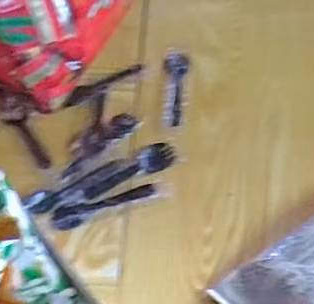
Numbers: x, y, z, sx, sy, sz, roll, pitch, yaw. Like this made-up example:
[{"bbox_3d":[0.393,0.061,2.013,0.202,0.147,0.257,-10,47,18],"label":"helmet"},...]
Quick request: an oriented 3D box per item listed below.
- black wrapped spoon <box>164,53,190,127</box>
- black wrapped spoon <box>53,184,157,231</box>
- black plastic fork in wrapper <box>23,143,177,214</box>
[{"bbox_3d":[0.019,-0.078,0.684,0.028,0.004,0.116,5,56,6],"label":"black wrapped spoon"},{"bbox_3d":[-0.053,0.056,0.595,0.109,0.006,0.024,-16,56,-8],"label":"black wrapped spoon"},{"bbox_3d":[-0.059,0.027,0.610,0.164,0.014,0.034,-22,57,-12],"label":"black plastic fork in wrapper"}]

